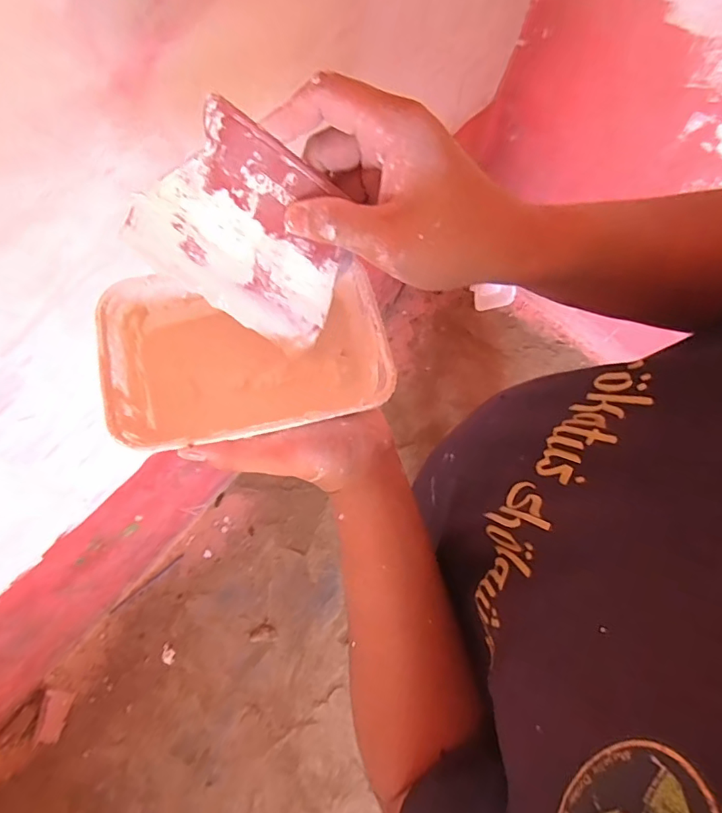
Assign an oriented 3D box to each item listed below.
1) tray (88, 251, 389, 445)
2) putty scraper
[{"bbox_3d":[-0.072,-0.035,0.341,0.173,0.052,0.117,-13,74,-5],"label":"tray"},{"bbox_3d":[-0.062,-0.095,0.295,0.120,0.104,0.004,33,36,-21],"label":"putty scraper"}]

